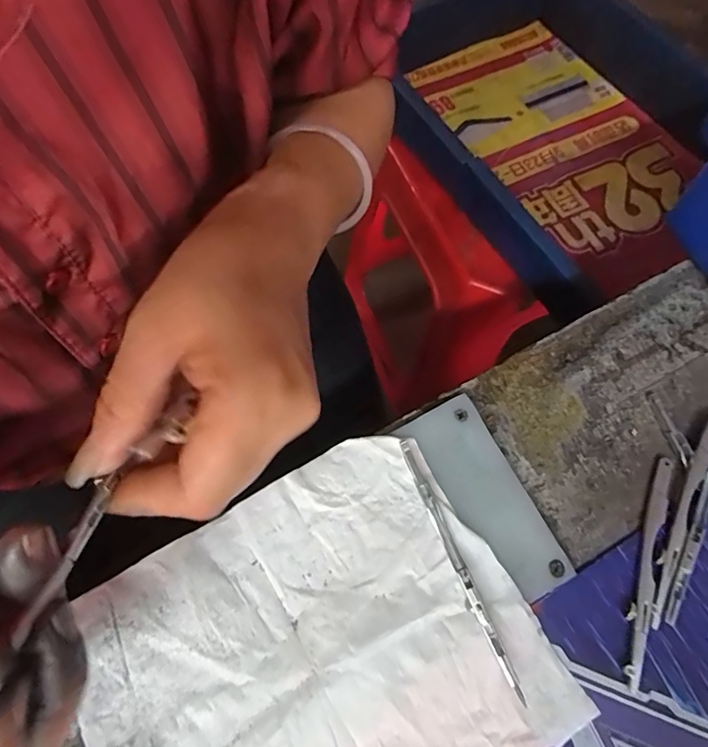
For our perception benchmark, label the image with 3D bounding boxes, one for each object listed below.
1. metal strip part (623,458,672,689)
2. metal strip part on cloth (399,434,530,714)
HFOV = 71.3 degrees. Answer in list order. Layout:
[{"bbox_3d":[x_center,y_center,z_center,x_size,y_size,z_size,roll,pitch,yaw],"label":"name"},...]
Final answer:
[{"bbox_3d":[0.130,0.084,0.218,0.008,0.007,0.100,21,68,9],"label":"metal strip part"},{"bbox_3d":[0.044,0.079,0.210,0.005,0.010,0.108,-20,68,-8],"label":"metal strip part on cloth"}]

